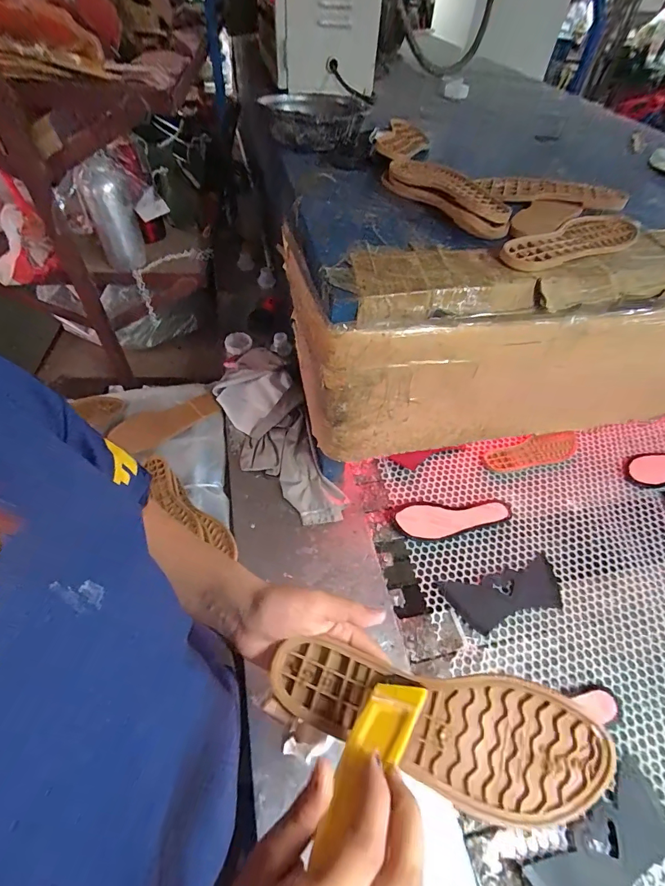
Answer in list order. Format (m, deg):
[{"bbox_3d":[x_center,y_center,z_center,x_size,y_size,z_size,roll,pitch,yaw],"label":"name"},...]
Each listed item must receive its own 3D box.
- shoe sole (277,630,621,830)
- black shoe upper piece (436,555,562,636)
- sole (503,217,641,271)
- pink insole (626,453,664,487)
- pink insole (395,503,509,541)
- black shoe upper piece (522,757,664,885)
[{"bbox_3d":[0.072,0.211,0.290,0.238,0.023,0.081,10,69,5],"label":"shoe sole"},{"bbox_3d":[0.302,0.261,0.679,0.214,0.005,0.090,-10,53,-11],"label":"black shoe upper piece"},{"bbox_3d":[0.348,-0.287,0.551,0.270,0.014,0.090,-32,60,-25],"label":"sole"},{"bbox_3d":[0.749,0.046,0.860,0.220,0.008,0.072,-10,53,-12],"label":"pink insole"},{"bbox_3d":[0.234,0.150,0.754,0.230,0.018,0.081,1,51,-2],"label":"pink insole"},{"bbox_3d":[0.344,0.505,0.483,0.210,0.014,0.088,-24,56,-21],"label":"black shoe upper piece"}]

